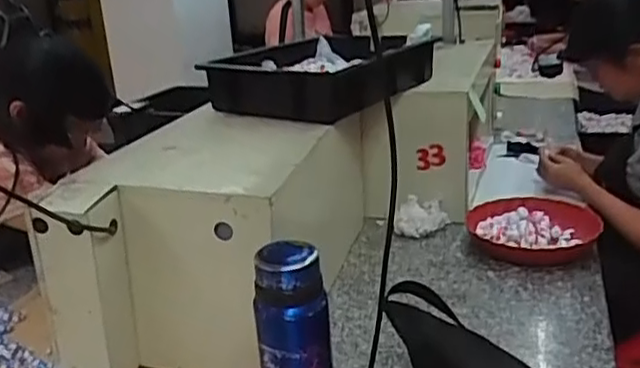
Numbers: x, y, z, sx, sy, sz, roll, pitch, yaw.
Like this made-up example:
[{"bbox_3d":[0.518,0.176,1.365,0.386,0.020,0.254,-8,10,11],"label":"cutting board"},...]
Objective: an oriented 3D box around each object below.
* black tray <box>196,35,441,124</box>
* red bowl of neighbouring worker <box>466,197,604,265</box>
[{"bbox_3d":[0.026,-0.213,1.276,0.317,0.107,0.395,11,25,36],"label":"black tray"},{"bbox_3d":[0.401,0.090,1.244,0.235,0.053,0.221,-2,20,4],"label":"red bowl of neighbouring worker"}]

